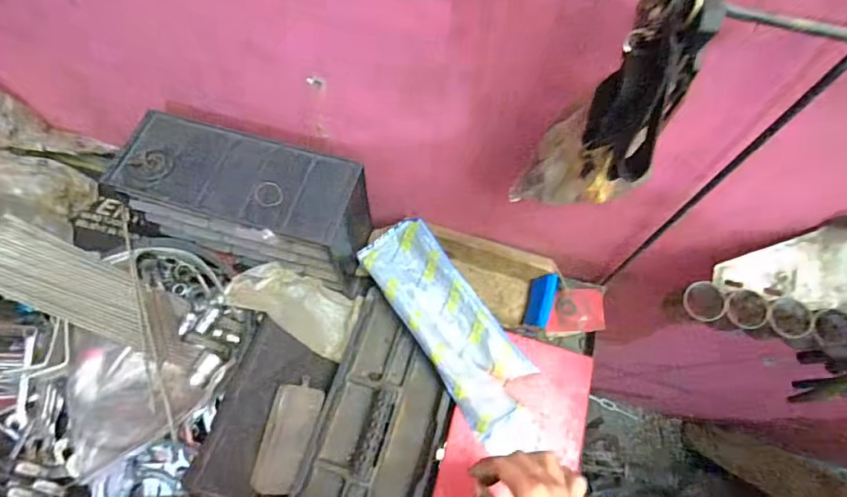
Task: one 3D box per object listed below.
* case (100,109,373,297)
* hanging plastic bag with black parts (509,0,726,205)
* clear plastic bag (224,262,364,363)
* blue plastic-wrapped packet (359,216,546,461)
[{"bbox_3d":[-0.237,-0.057,0.645,0.297,0.161,0.136,13,65,3],"label":"case"},{"bbox_3d":[0.133,-0.096,0.347,0.091,0.230,0.067,34,68,13],"label":"hanging plastic bag with black parts"},{"bbox_3d":[-0.181,0.083,0.673,0.183,0.050,0.093,33,61,-29],"label":"clear plastic bag"},{"bbox_3d":[0.046,0.115,0.652,0.111,0.026,0.339,-31,79,-15],"label":"blue plastic-wrapped packet"}]

